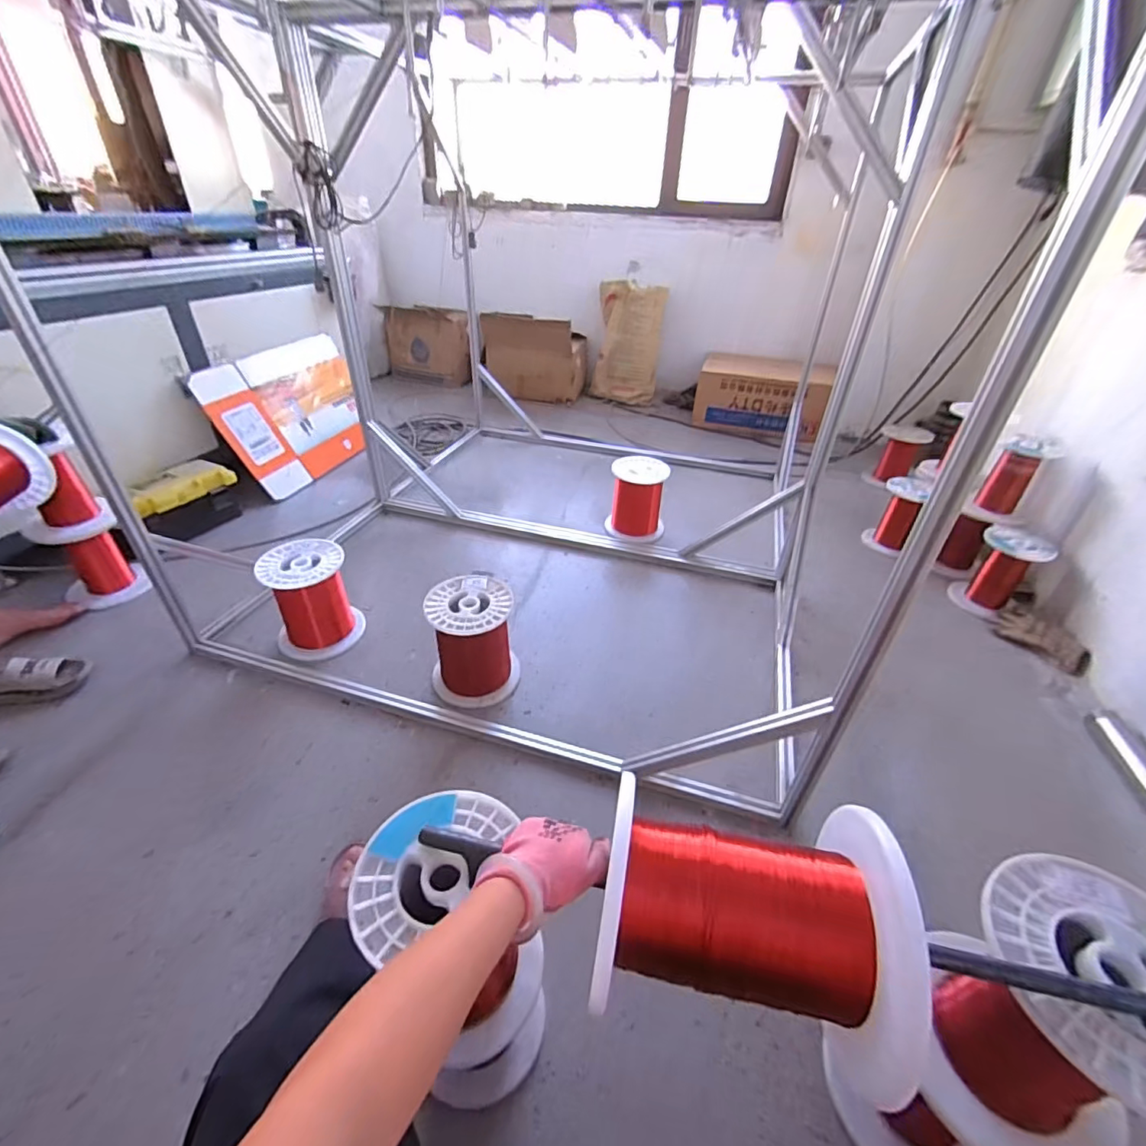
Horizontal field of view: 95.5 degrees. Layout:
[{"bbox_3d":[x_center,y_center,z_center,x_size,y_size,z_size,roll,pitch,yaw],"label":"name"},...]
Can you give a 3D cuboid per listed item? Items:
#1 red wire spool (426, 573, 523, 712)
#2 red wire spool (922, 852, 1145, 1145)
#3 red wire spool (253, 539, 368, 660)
[{"bbox_3d":[-0.237,0.164,1.243,0.198,0.236,0.210,2,36,-1],"label":"red wire spool"},{"bbox_3d":[0.476,0.433,0.512,0.195,0.218,0.207,2,36,-1],"label":"red wire spool"},{"bbox_3d":[-0.681,0.066,1.353,0.209,0.232,0.201,1,36,-1],"label":"red wire spool"}]

